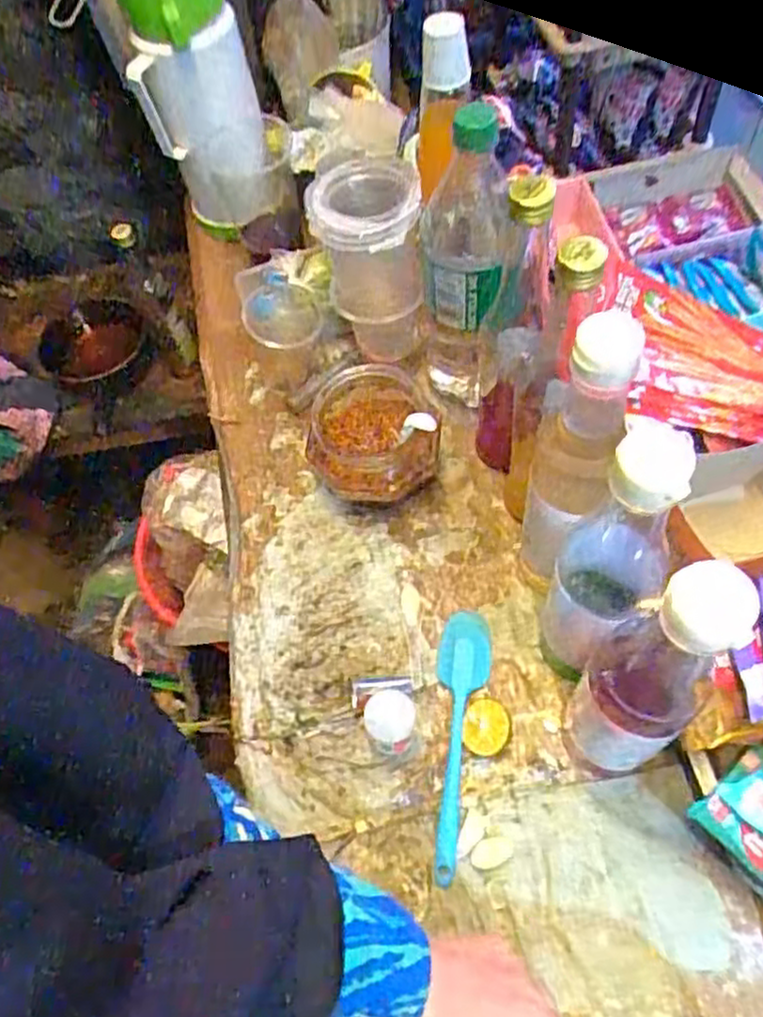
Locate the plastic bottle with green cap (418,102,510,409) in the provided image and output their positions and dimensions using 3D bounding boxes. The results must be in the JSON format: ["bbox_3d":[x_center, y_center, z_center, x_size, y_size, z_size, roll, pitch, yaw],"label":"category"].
[{"bbox_3d":[0.068,-0.183,0.605,0.072,0.262,0.071,0,58,7],"label":"plastic bottle with green cap"}]

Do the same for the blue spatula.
[{"bbox_3d":[0.057,0.170,0.549,0.040,0.013,0.195,3,58,9],"label":"blue spatula"}]

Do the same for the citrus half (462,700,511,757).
[{"bbox_3d":[0.077,0.163,0.545,0.033,0.019,0.036,5,58,10],"label":"citrus half"}]

